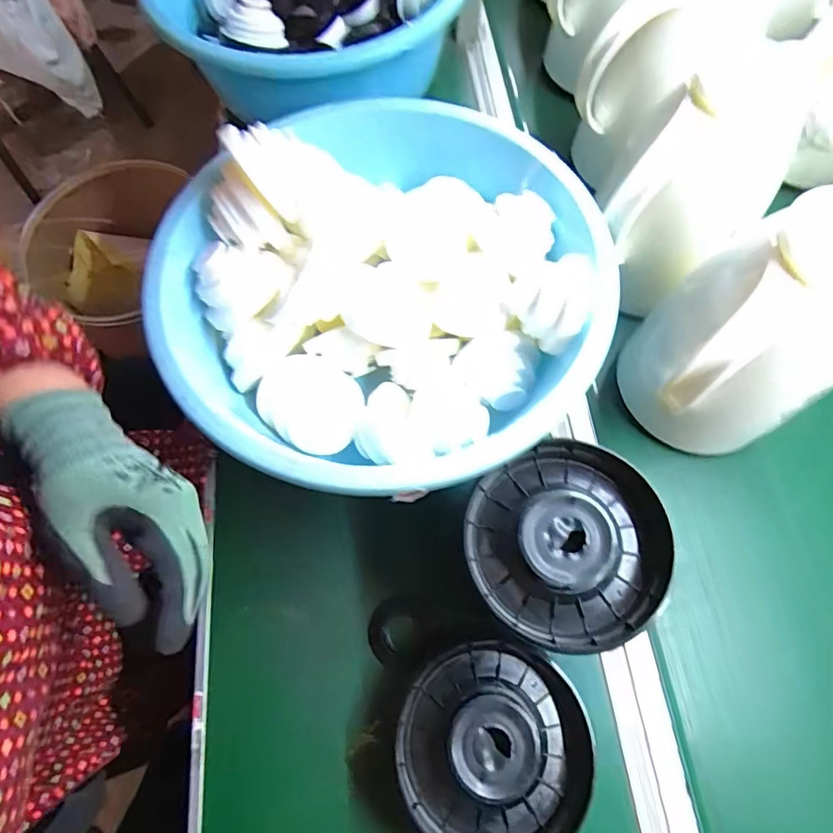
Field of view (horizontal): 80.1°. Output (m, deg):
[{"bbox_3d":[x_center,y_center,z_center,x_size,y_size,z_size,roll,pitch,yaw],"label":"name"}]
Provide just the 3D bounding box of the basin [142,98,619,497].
[{"bbox_3d":[-0.029,-0.108,0.442,0.367,0.120,0.348,-39,73,-12],"label":"basin"}]

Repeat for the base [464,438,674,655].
[{"bbox_3d":[0.107,0.089,0.354,0.140,0.032,0.133,-1,70,2],"label":"base"}]

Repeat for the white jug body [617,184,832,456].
[{"bbox_3d":[0.262,-0.047,0.405,0.126,0.189,0.115,-1,70,2],"label":"white jug body"}]

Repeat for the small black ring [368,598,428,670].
[{"bbox_3d":[-0.016,0.188,0.432,0.051,0.011,0.055,-1,70,2],"label":"small black ring"}]

